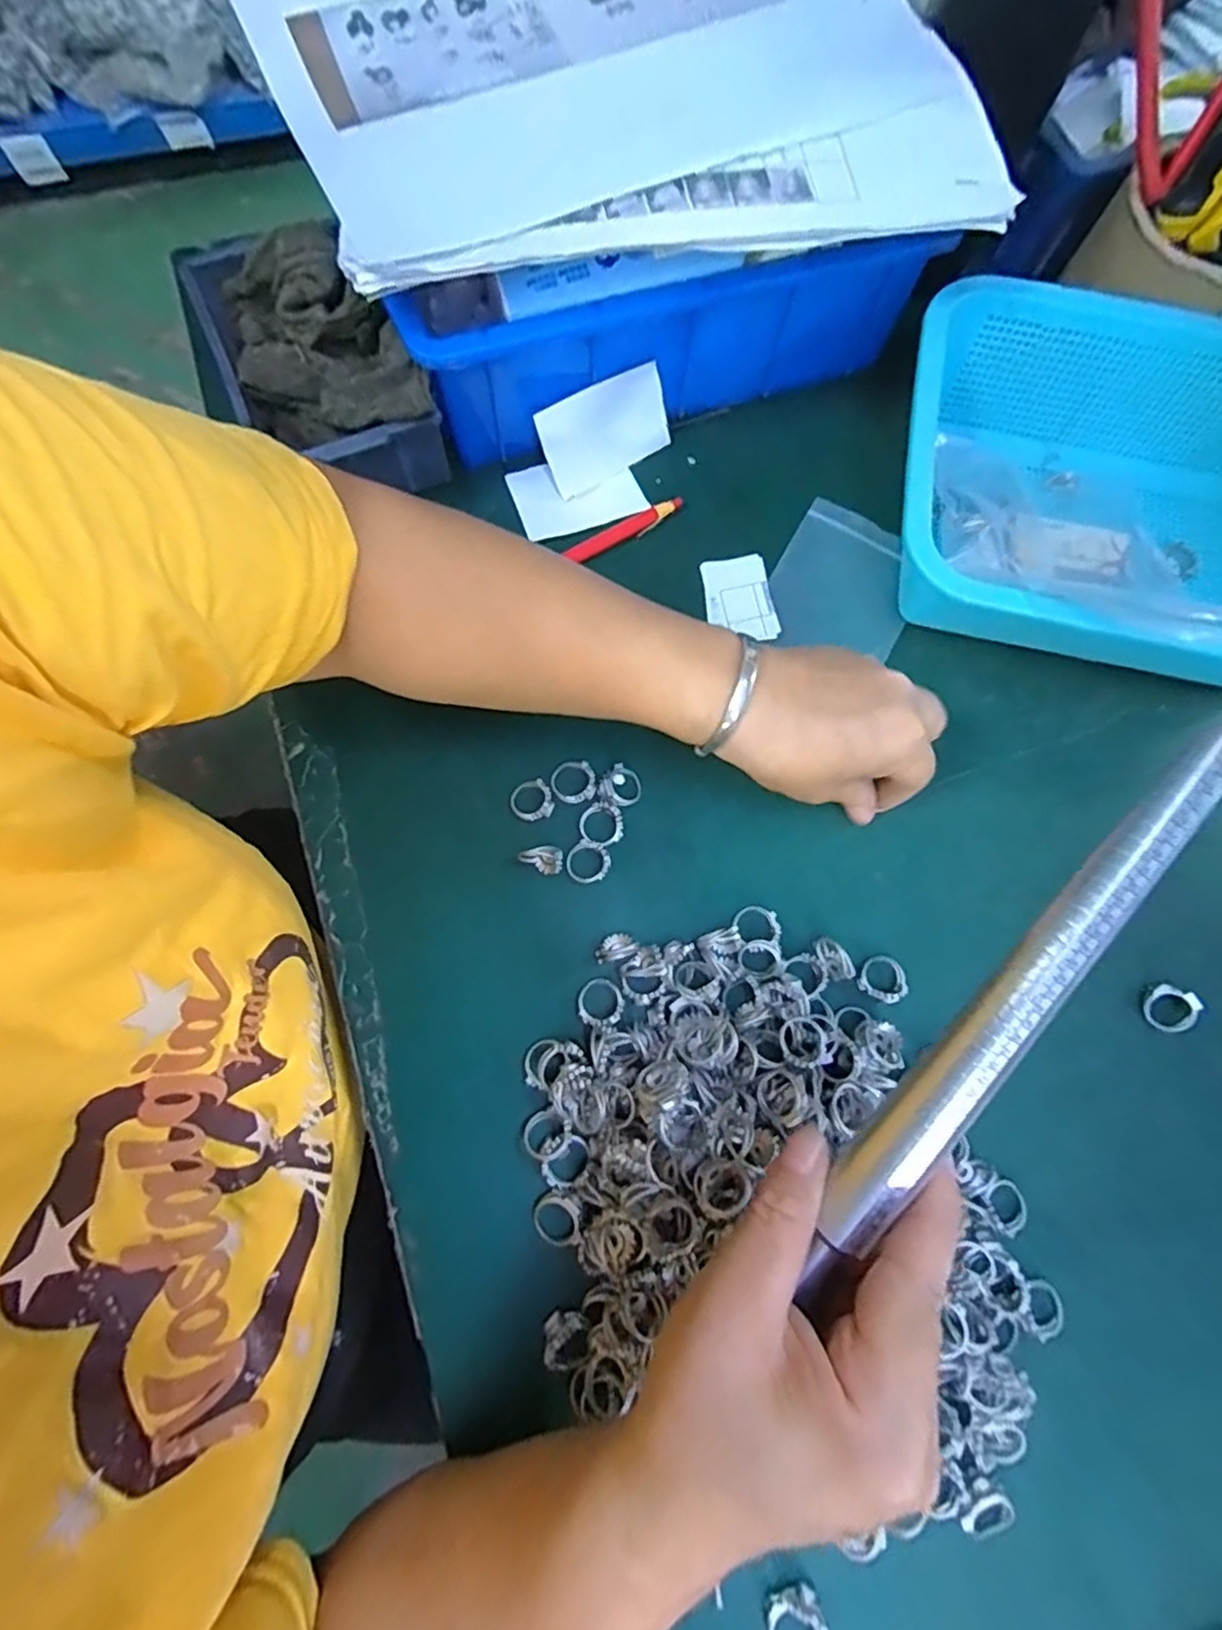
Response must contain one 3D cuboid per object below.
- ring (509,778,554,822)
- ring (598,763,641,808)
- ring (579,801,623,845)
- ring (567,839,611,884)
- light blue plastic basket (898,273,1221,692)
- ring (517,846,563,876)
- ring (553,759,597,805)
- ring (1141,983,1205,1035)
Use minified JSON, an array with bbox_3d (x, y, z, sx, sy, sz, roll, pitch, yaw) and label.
[{"bbox_3d":[-0.041,-0.007,0.332,0.021,0.008,0.019,-16,77,-6],"label":"ring"},{"bbox_3d":[0.005,-0.015,0.336,0.021,0.009,0.022,1,76,-2],"label":"ring"},{"bbox_3d":[-0.004,0.005,0.331,0.022,0.006,0.021,1,76,-2],"label":"ring"},{"bbox_3d":[-0.011,0.025,0.327,0.021,0.004,0.021,-1,83,12],"label":"ring"},{"bbox_3d":[0.286,-0.165,0.349,0.277,0.078,0.186,18,74,4],"label":"light blue plastic basket"},{"bbox_3d":[-0.035,0.023,0.324,0.022,0.015,0.013,-1,76,-2],"label":"ring"},{"bbox_3d":[-0.019,-0.017,0.335,0.022,0.005,0.022,1,76,-2],"label":"ring"},{"bbox_3d":[0.278,0.095,0.321,0.021,0.012,0.023,0,74,-1],"label":"ring"}]

